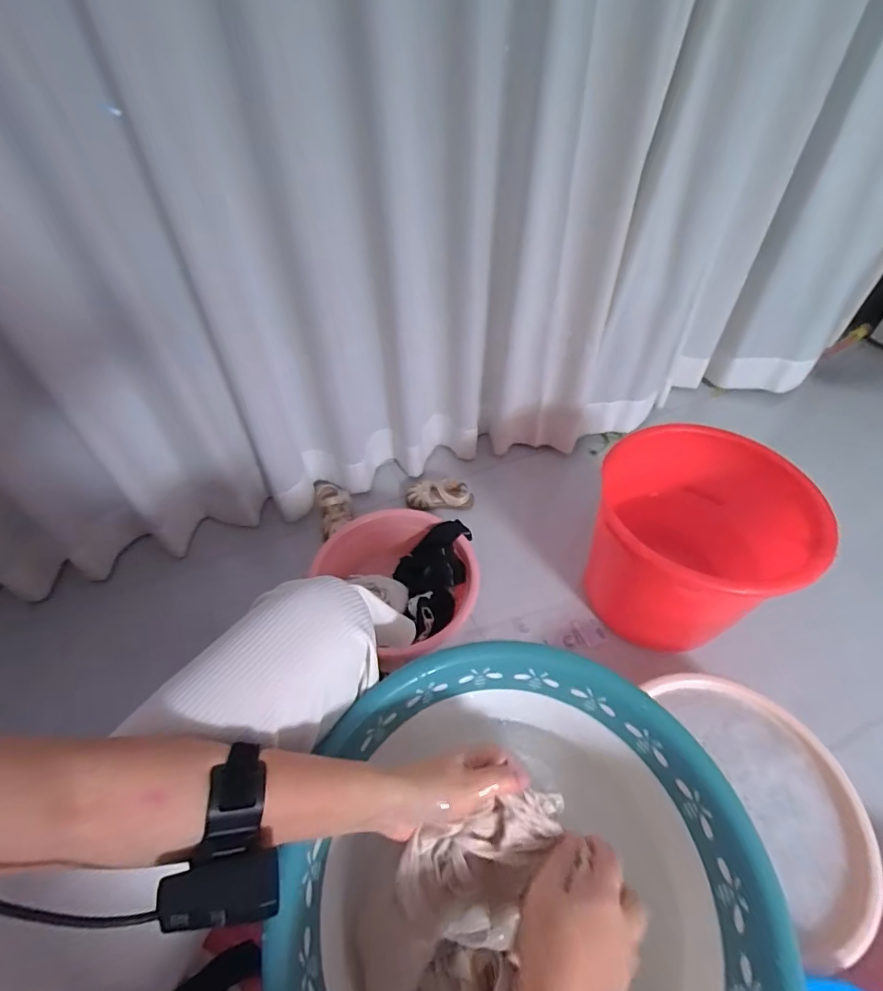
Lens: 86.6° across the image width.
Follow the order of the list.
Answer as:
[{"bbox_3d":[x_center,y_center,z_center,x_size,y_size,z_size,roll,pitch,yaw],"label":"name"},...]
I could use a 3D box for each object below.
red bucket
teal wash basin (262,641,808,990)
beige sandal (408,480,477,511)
[{"bbox_3d":[0.416,0.074,0.820,0.279,0.267,0.292,0,48,0],"label":"red bucket"},{"bbox_3d":[0.062,0.314,0.393,0.349,0.112,0.339,0,48,0],"label":"teal wash basin"},{"bbox_3d":[-0.002,-0.003,1.066,0.148,0.044,0.053,0,48,1],"label":"beige sandal"}]

